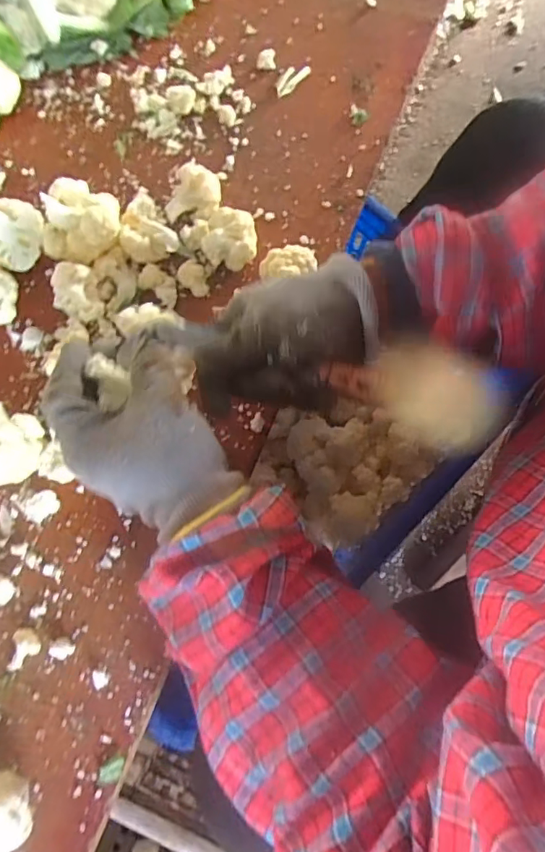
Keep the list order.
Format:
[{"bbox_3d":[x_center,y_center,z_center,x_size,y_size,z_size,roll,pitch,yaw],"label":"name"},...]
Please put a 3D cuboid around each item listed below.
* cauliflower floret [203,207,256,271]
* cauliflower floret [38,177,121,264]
[{"bbox_3d":[-0.035,-0.159,0.443,0.047,0.042,0.043,0,75,-1],"label":"cauliflower floret"},{"bbox_3d":[-0.157,-0.169,0.436,0.067,0.061,0.063,3,75,0],"label":"cauliflower floret"}]

